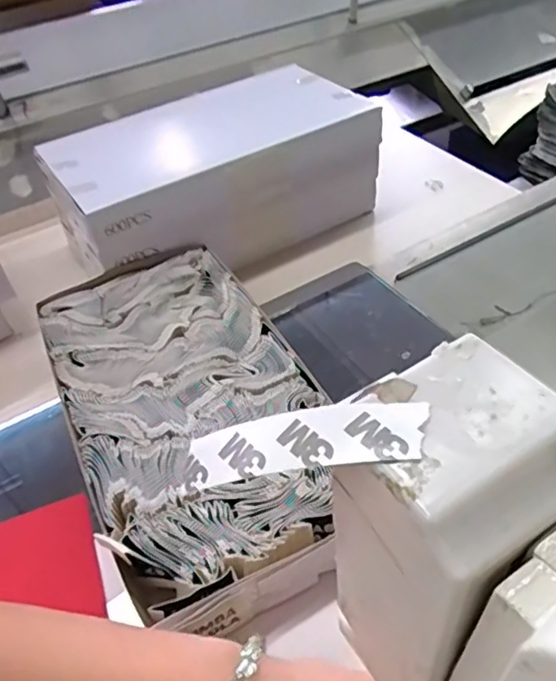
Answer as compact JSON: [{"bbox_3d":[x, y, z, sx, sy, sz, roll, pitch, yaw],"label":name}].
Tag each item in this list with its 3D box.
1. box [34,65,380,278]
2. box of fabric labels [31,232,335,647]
[{"bbox_3d":[-0.064,-0.173,0.623,0.315,0.120,0.165,-28,50,-21],"label":"box"},{"bbox_3d":[-0.065,0.050,0.440,0.164,0.054,0.315,-23,48,-17],"label":"box of fabric labels"}]

